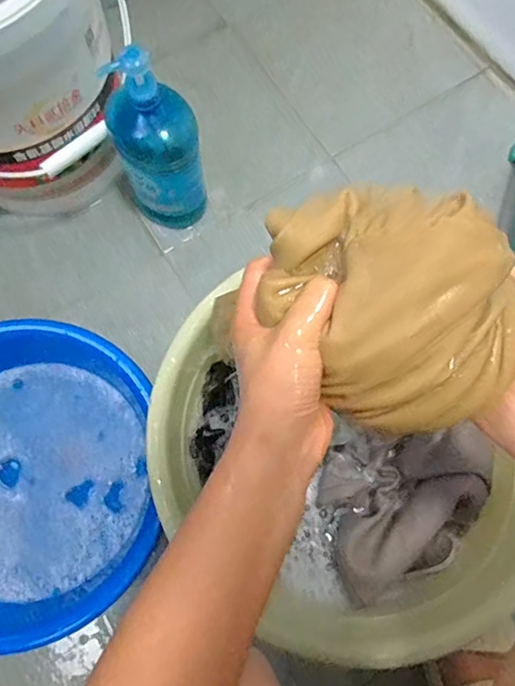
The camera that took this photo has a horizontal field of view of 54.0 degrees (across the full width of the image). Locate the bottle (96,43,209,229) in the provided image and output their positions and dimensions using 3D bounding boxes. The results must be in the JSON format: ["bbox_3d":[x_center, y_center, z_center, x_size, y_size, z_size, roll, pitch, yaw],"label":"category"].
[{"bbox_3d":[-0.120,-0.231,0.615,0.100,0.251,0.089,-12,75,-5],"label":"bottle"}]

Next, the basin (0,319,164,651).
[{"bbox_3d":[-0.282,0.154,0.589,0.307,0.106,0.339,-5,74,-3],"label":"basin"}]

